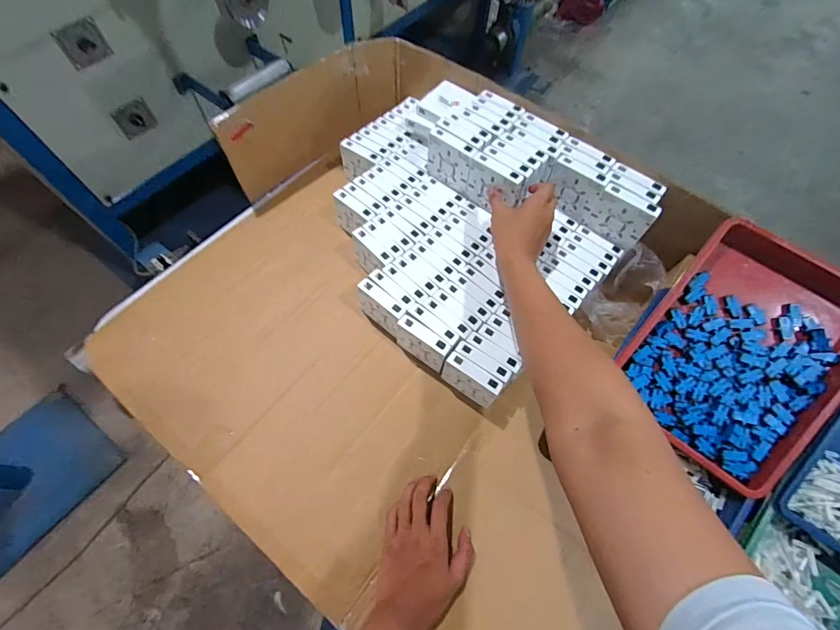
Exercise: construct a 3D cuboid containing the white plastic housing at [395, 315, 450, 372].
[{"bbox_3d":[0.004,0.046,0.590,0.087,0.075,0.023,34,66,14],"label":"white plastic housing"}]

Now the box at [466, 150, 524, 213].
[{"bbox_3d":[0.120,-0.207,0.626,0.090,0.082,0.022,38,67,15],"label":"box"}]

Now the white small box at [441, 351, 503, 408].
[{"bbox_3d":[0.074,0.097,0.567,0.085,0.068,0.025,33,66,13],"label":"white small box"}]

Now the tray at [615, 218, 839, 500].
[{"bbox_3d":[0.444,0.047,0.529,0.236,0.055,0.321,37,91,18],"label":"tray"}]

